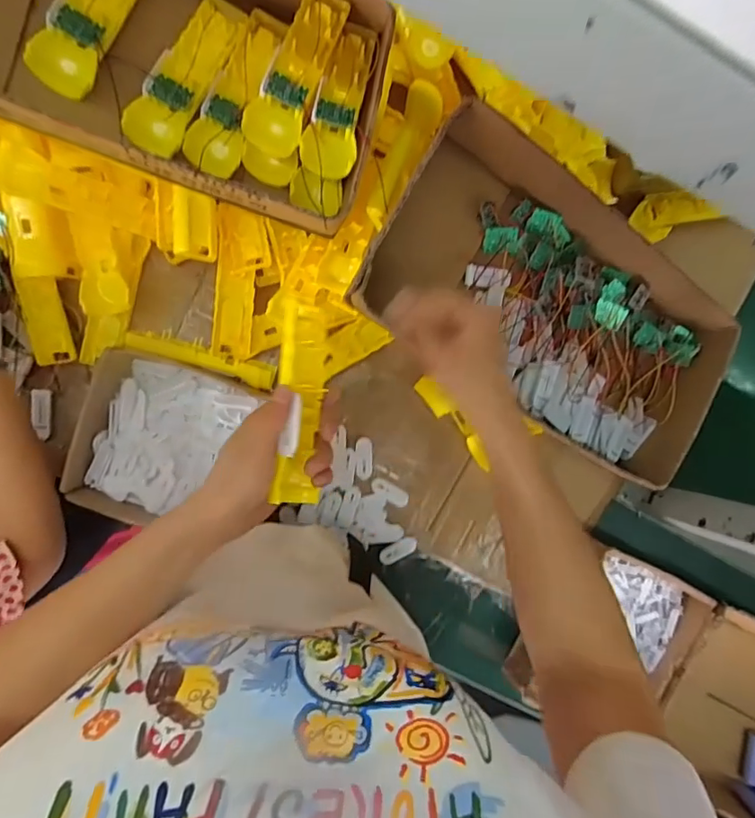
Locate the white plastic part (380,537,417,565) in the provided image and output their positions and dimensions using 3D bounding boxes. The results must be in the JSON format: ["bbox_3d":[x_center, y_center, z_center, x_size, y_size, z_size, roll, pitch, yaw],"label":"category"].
[{"bbox_3d":[0.026,0.180,0.647,0.050,0.012,0.020,-28,93,-5],"label":"white plastic part"}]

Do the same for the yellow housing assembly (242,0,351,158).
[{"bbox_3d":[-0.075,-0.316,0.480,0.045,0.029,0.156,23,88,-6],"label":"yellow housing assembly"}]

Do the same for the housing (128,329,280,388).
[{"bbox_3d":[-0.200,-0.059,0.586,0.161,0.038,0.031,16,89,-21],"label":"housing"}]

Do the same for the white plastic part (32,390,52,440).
[{"bbox_3d":[-0.393,0.006,0.594,0.020,0.016,0.057,1,90,-6],"label":"white plastic part"}]

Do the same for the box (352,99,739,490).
[{"bbox_3d":[0.215,-0.112,0.579,0.402,0.077,0.253,31,87,-6],"label":"box"}]

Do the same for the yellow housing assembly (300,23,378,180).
[{"bbox_3d":[-0.036,-0.298,0.488,0.048,0.028,0.156,10,89,-6],"label":"yellow housing assembly"}]

